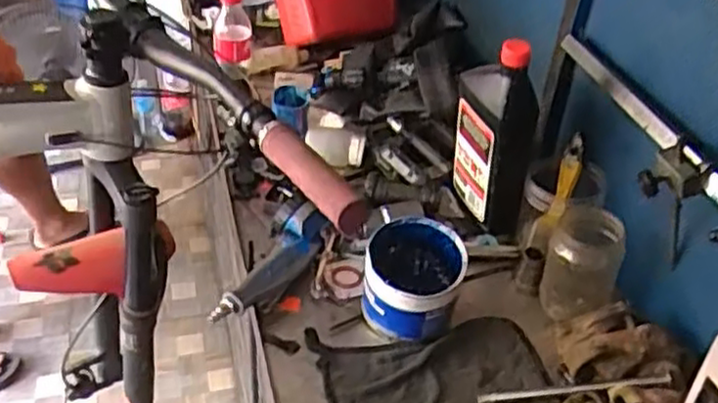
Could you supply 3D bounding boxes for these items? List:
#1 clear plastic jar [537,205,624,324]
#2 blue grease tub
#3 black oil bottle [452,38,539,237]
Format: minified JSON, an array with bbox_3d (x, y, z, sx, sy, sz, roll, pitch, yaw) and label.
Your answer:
[{"bbox_3d":[0.236,0.066,0.771,0.071,0.102,0.077,4,36,-3],"label":"clear plastic jar"},{"bbox_3d":[0.055,0.090,0.755,0.095,0.102,0.099,4,36,-3],"label":"blue grease tub"},{"bbox_3d":[0.158,-0.077,0.841,0.049,0.232,0.102,-12,40,-22],"label":"black oil bottle"}]

